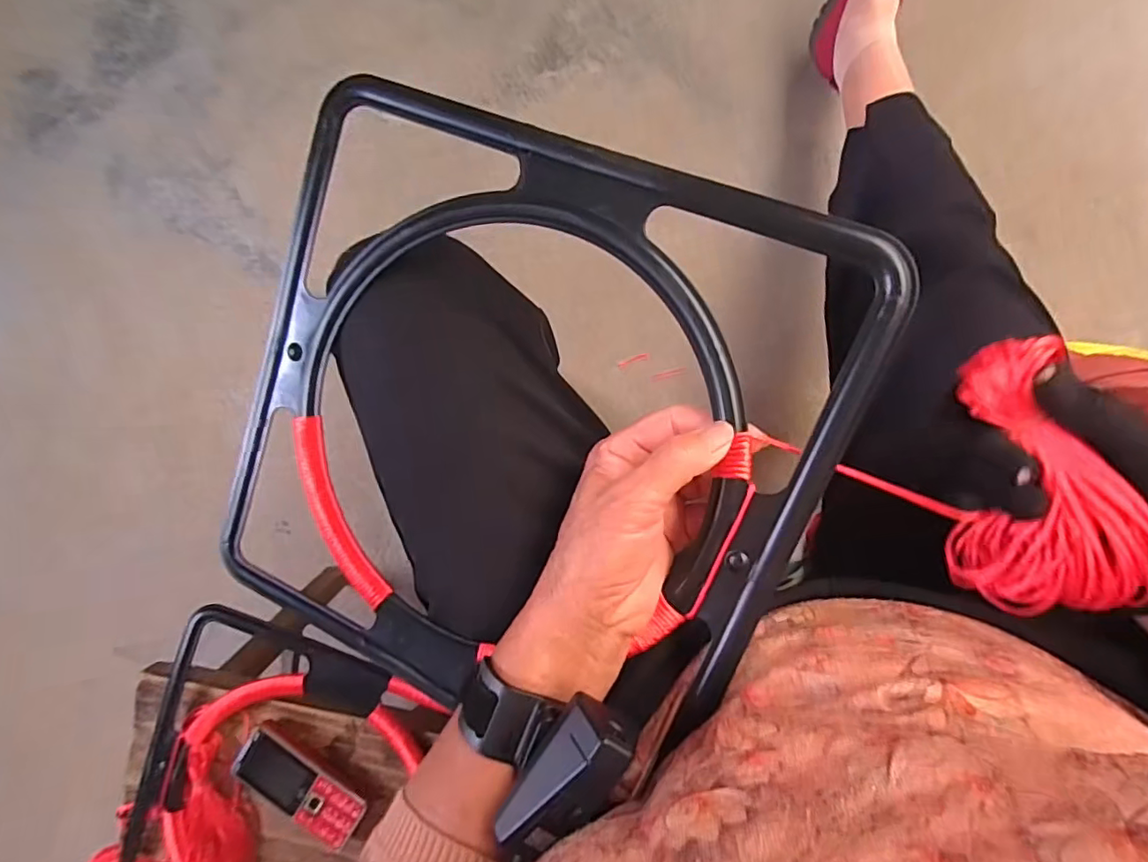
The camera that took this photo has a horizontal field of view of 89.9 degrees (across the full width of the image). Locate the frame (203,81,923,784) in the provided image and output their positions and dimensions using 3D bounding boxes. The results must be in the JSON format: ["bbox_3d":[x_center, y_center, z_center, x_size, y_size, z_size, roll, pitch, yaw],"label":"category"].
[{"bbox_3d":[-0.041,0.006,0.319,0.331,0.017,0.322,23,102,14],"label":"frame"}]

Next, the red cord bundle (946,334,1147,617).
[{"bbox_3d":[0.232,0.024,0.290,0.062,0.056,0.136,-7,88,9],"label":"red cord bundle"}]

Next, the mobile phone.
[{"bbox_3d":[-0.266,0.342,0.550,0.134,0.012,0.062,34,94,8],"label":"mobile phone"}]

